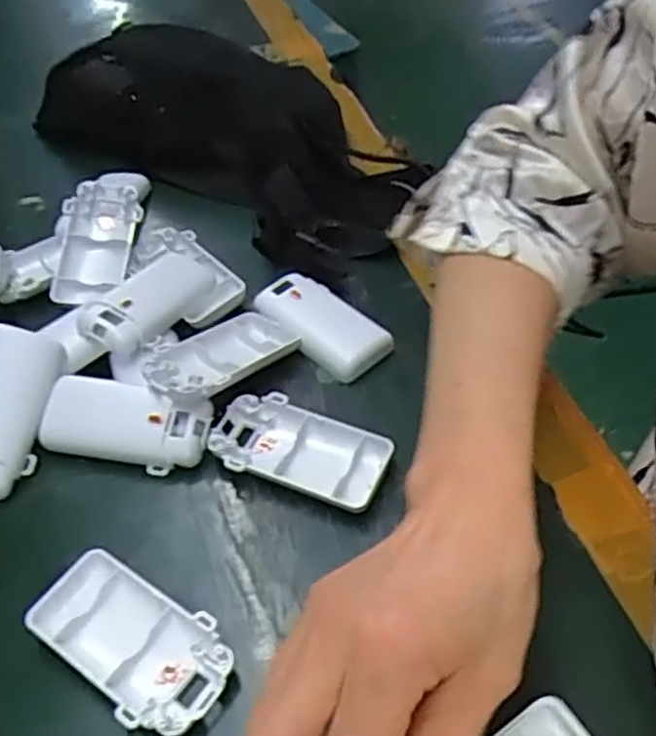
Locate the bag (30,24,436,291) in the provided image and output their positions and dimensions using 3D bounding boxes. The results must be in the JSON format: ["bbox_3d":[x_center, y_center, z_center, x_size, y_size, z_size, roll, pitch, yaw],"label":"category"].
[{"bbox_3d":[-0.081,-0.195,0.566,0.155,0.066,0.352,-38,55,-26],"label":"bag"}]

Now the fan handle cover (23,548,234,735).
[{"bbox_3d":[-0.088,0.123,0.324,0.095,0.017,0.050,23,53,24],"label":"fan handle cover"}]

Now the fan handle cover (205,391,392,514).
[{"bbox_3d":[-0.016,0.045,0.389,0.097,0.016,0.050,15,50,18],"label":"fan handle cover"}]

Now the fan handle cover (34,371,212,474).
[{"bbox_3d":[-0.111,0.031,0.399,0.091,0.028,0.037,8,49,13],"label":"fan handle cover"}]

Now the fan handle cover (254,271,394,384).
[{"bbox_3d":[-0.004,-0.029,0.449,0.043,0.011,0.089,-32,52,-22],"label":"fan handle cover"}]

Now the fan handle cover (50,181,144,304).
[{"bbox_3d":[-0.157,-0.084,0.495,0.049,0.019,0.089,3,67,-3],"label":"fan handle cover"}]

